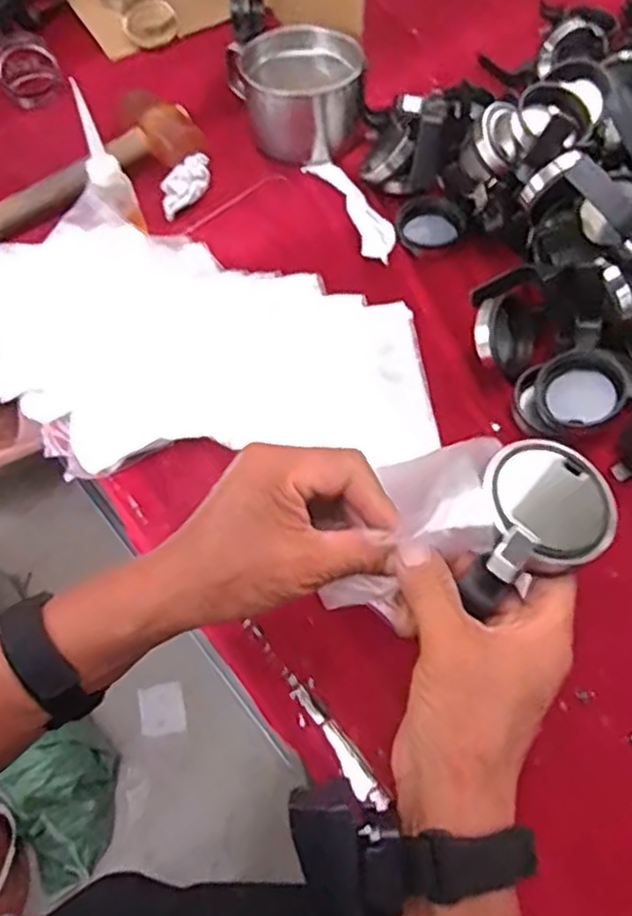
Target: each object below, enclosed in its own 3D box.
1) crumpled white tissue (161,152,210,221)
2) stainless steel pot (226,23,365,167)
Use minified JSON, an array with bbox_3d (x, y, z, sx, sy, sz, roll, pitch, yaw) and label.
[{"bbox_3d":[-0.137,-0.291,0.743,0.030,0.028,0.086,25,71,13],"label":"crumpled white tissue"},{"bbox_3d":[-0.023,-0.401,0.780,0.145,0.088,0.125,-2,59,-2],"label":"stainless steel pot"}]

